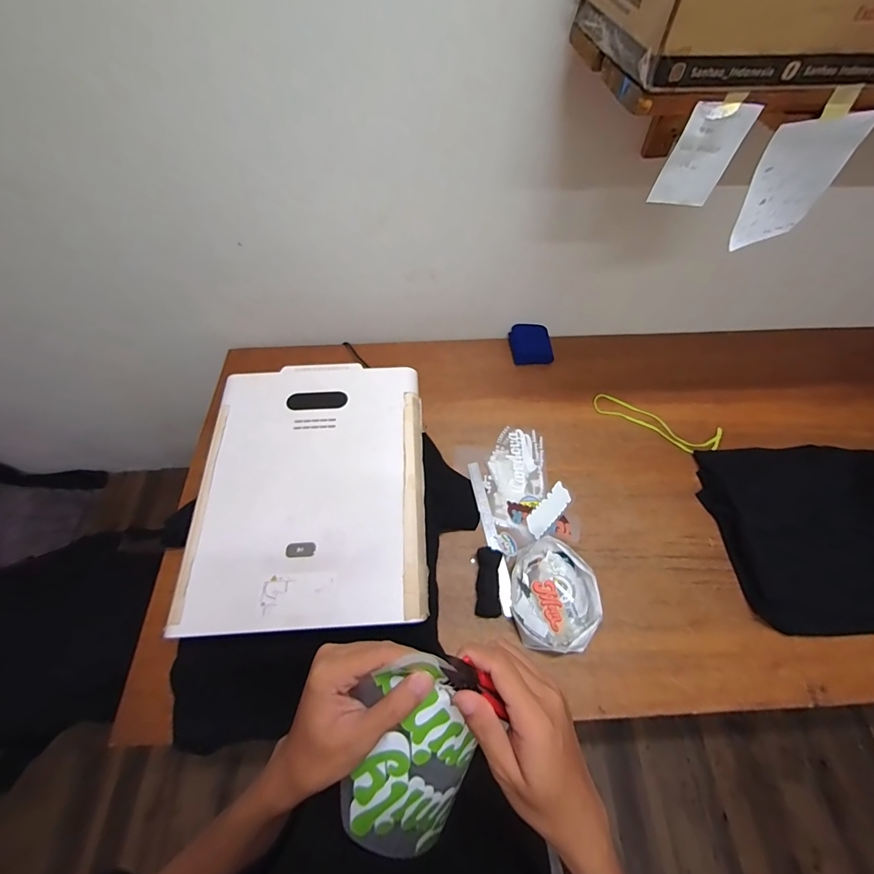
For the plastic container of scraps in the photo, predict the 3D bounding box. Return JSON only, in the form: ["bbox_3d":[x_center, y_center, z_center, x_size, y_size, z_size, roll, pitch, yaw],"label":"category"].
[{"bbox_3d":[0.227,0.303,0.763,0.158,0.044,0.200,3,59,3],"label":"plastic container of scraps"}]

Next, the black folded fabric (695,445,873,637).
[{"bbox_3d":[0.842,0.178,0.804,0.458,0.103,0.384,-1,59,0],"label":"black folded fabric"}]

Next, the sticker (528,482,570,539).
[{"bbox_3d":[0.248,0.161,0.868,0.048,0.004,0.141,37,64,26],"label":"sticker"}]

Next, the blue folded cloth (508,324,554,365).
[{"bbox_3d":[0.264,-0.260,1.095,0.112,0.044,0.122,-4,59,-1],"label":"blue folded cloth"}]

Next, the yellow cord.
[{"bbox_3d":[0.548,-0.029,0.980,0.310,0.011,0.099,18,61,12],"label":"yellow cord"}]

